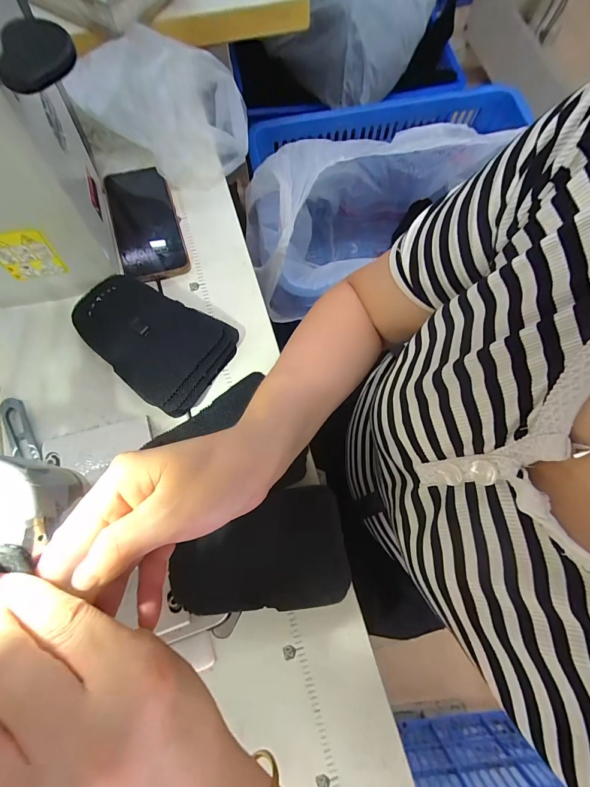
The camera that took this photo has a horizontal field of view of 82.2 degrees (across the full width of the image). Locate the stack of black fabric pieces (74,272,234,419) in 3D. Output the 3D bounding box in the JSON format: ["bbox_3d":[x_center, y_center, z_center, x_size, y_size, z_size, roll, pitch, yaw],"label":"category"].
[{"bbox_3d":[-0.154,-0.063,0.363,0.159,0.029,0.110,34,78,8],"label":"stack of black fabric pieces"}]

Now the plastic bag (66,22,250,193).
[{"bbox_3d":[-0.148,-0.370,0.425,0.165,0.093,0.174,27,77,7],"label":"plastic bag"}]

